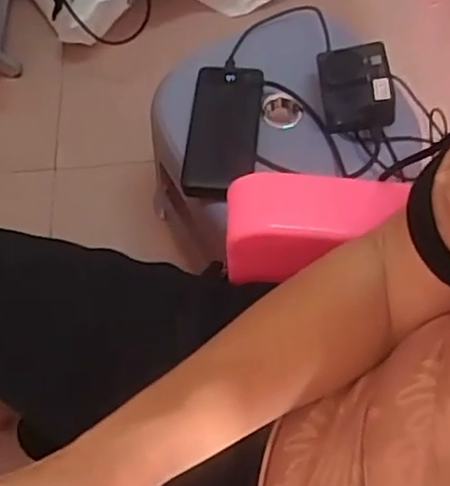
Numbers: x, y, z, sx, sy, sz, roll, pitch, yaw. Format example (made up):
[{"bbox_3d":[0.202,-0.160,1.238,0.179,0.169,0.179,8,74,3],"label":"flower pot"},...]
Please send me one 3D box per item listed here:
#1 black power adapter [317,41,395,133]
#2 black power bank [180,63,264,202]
[{"bbox_3d":[0.138,-0.165,0.719,0.075,0.060,0.079,-7,65,-1],"label":"black power adapter"},{"bbox_3d":[0.000,-0.127,0.728,0.073,0.022,0.163,4,66,6],"label":"black power bank"}]

